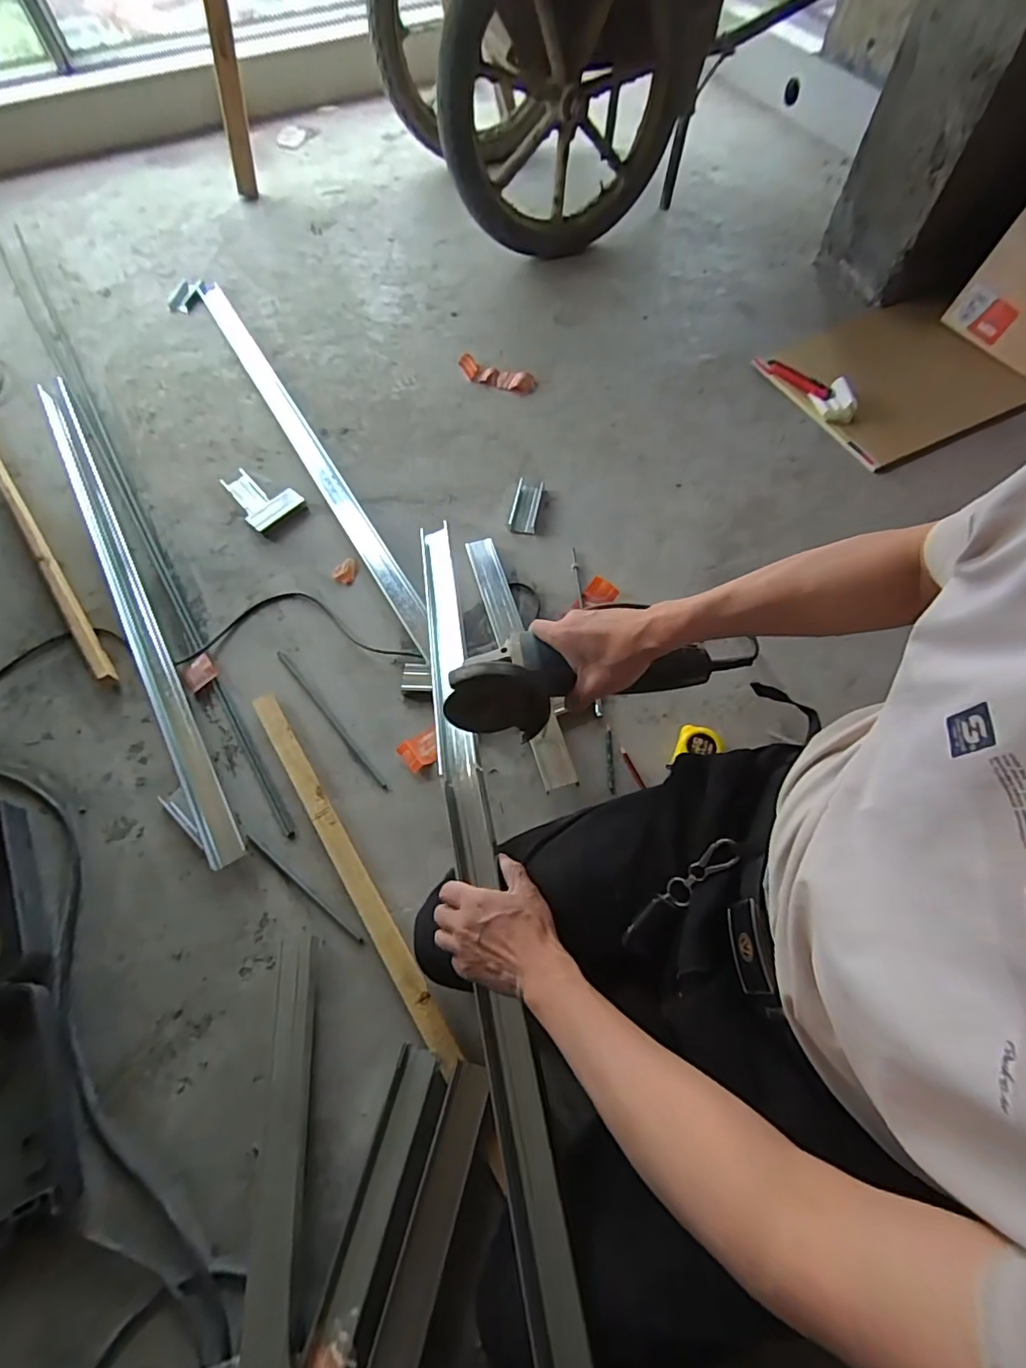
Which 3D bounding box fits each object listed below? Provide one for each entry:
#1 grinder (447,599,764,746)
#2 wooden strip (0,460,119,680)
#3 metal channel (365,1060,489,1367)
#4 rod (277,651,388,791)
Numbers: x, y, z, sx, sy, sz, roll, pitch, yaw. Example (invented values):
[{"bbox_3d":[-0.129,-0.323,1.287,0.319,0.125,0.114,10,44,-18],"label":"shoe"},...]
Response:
[{"bbox_3d":[0.093,-0.018,0.575,0.324,0.096,0.089,-7,65,-14],"label":"grinder"},{"bbox_3d":[-0.967,-0.356,1.067,0.034,0.032,0.977,-35,70,-16],"label":"wooden strip"},{"bbox_3d":[-0.113,0.650,0.540,0.049,0.030,0.473,15,66,7],"label":"metal channel"},{"bbox_3d":[-0.297,0.056,0.887,0.013,0.011,0.313,-38,71,-17],"label":"rod"}]

